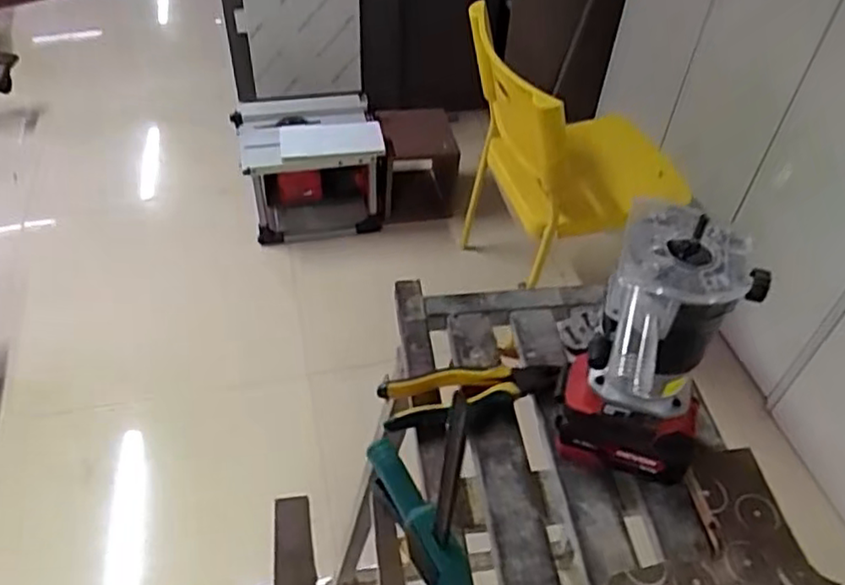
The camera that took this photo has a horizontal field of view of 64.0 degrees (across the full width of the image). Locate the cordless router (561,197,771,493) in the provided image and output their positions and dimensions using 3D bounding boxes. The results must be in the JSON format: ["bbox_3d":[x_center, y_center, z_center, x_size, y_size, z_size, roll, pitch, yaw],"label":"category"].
[{"bbox_3d":[0.181,0.061,0.560,0.100,0.249,0.108,-8,49,-10],"label":"cordless router"}]

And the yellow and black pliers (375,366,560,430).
[{"bbox_3d":[0.048,0.098,0.669,0.177,0.019,0.054,-8,49,-11],"label":"yellow and black pliers"}]

